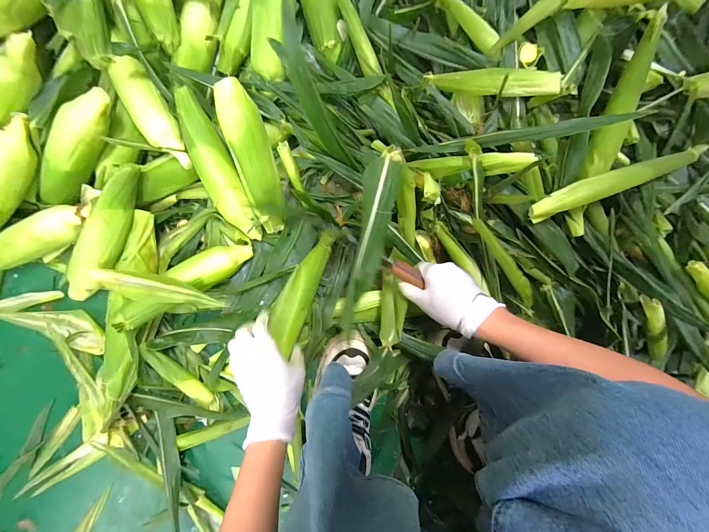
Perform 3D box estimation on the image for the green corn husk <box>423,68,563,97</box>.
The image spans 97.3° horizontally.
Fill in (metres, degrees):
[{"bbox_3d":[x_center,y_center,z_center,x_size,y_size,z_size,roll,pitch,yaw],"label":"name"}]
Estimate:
[{"bbox_3d":[0.177,-0.243,0.407,0.161,0.031,0.033,18,86,25],"label":"green corn husk"}]

